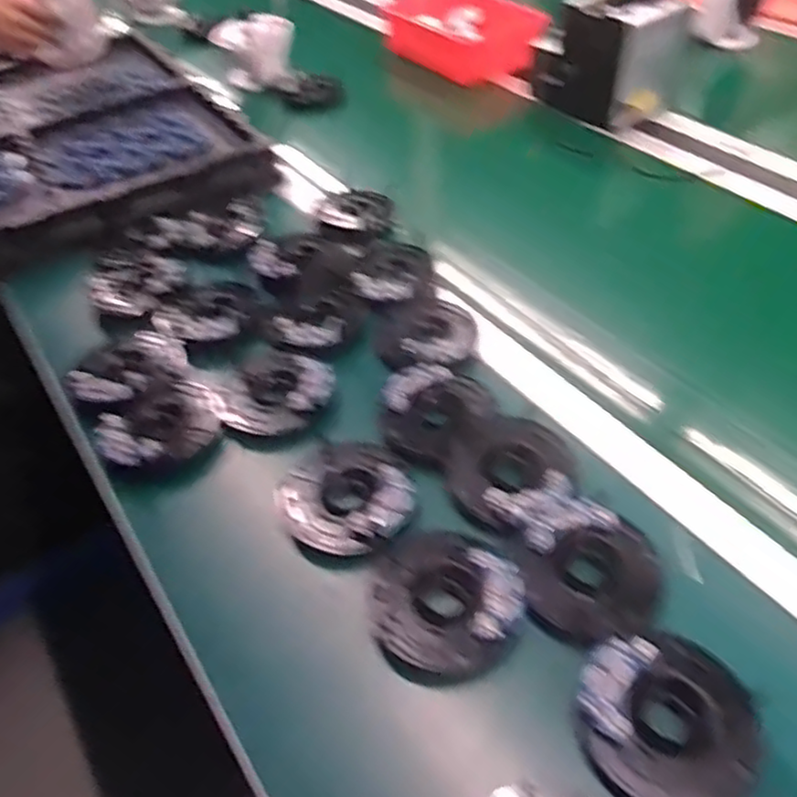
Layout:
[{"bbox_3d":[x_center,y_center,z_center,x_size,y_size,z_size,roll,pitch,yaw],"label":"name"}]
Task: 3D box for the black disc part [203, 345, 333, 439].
[{"bbox_3d":[-0.114,-0.008,0.629,0.101,0.039,0.097,-1,46,1],"label":"black disc part"}]

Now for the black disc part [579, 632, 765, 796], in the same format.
[{"bbox_3d":[0.161,0.192,0.411,0.101,0.020,0.097,-1,46,1],"label":"black disc part"}]

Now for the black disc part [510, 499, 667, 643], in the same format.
[{"bbox_3d":[0.135,0.123,0.480,0.102,0.017,0.089,-34,54,-27],"label":"black disc part"}]

